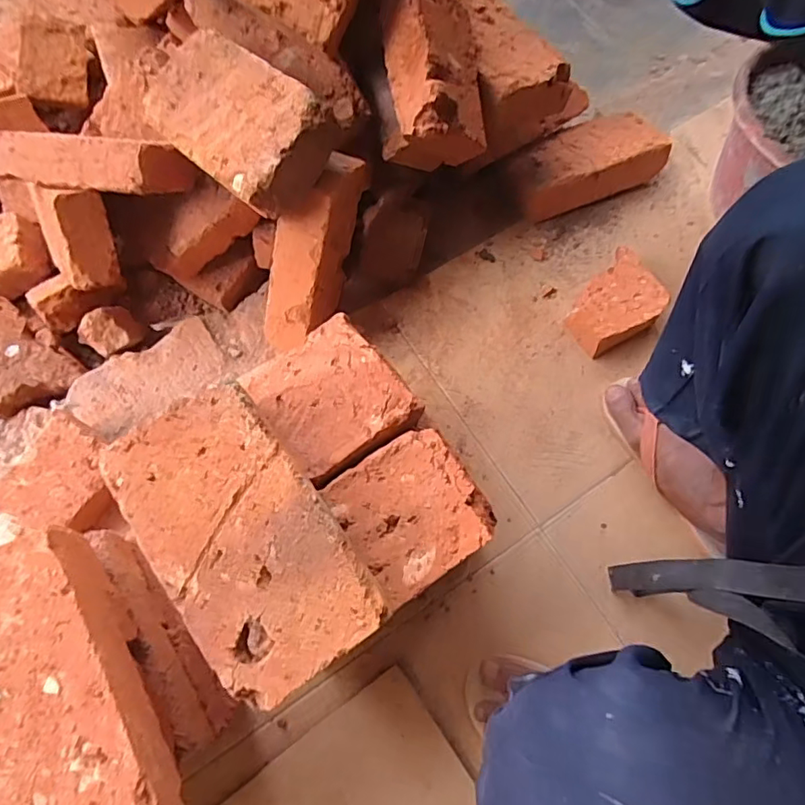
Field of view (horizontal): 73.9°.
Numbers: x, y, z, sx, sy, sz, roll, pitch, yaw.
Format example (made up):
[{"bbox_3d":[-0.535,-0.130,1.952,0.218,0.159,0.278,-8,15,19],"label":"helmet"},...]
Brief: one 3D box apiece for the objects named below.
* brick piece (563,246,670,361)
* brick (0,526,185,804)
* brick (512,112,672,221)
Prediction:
[{"bbox_3d":[0.257,-0.114,0.646,0.081,0.050,0.115,42,76,10],"label":"brick piece"},{"bbox_3d":[-0.219,0.180,0.322,0.109,0.046,0.192,-29,77,-10],"label":"brick"},{"bbox_3d":[0.239,-0.318,0.712,0.205,0.065,0.101,-21,75,-8],"label":"brick"}]

